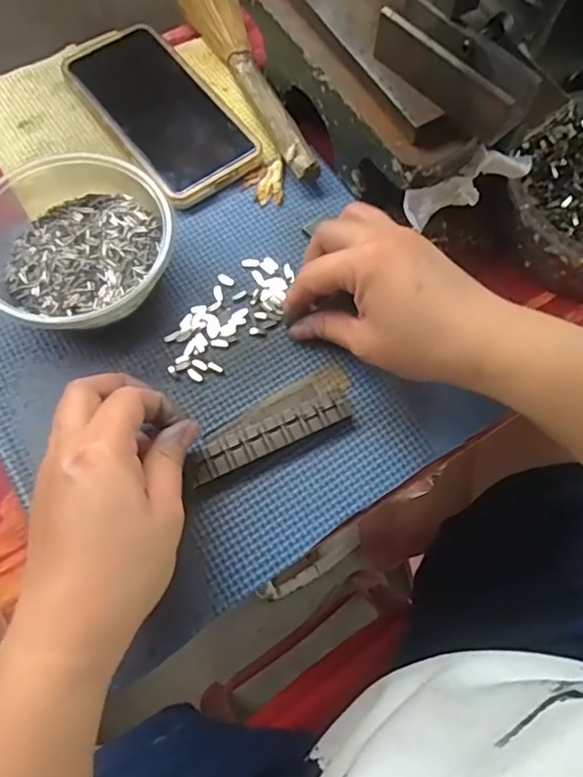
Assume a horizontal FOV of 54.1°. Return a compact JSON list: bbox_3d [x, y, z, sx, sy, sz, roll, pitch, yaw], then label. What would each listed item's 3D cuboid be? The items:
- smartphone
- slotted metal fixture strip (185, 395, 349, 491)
[{"bbox_3d":[-0.094,-0.199,0.405,0.075,0.011,0.162,-34,74,-14],"label":"smartphone"},{"bbox_3d":[-0.013,0.027,0.321,0.096,0.005,0.019,-23,71,-9],"label":"slotted metal fixture strip"}]

